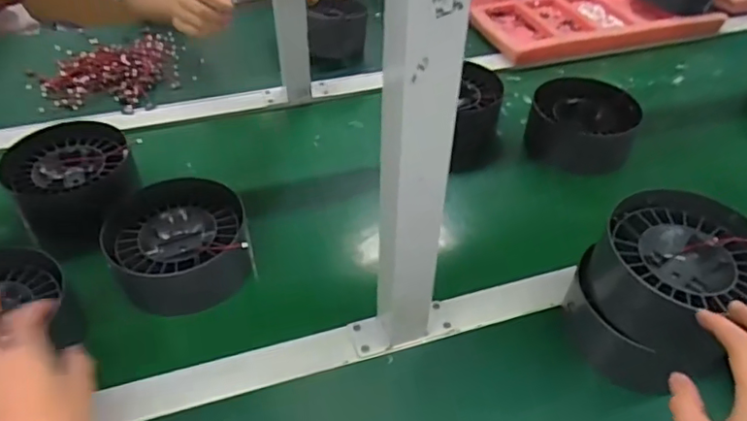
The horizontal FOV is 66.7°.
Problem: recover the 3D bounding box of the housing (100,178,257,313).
[{"bbox_3d":[-0.204,0.034,0.609,0.138,0.076,0.134,0,43,0],"label":"housing"}]

